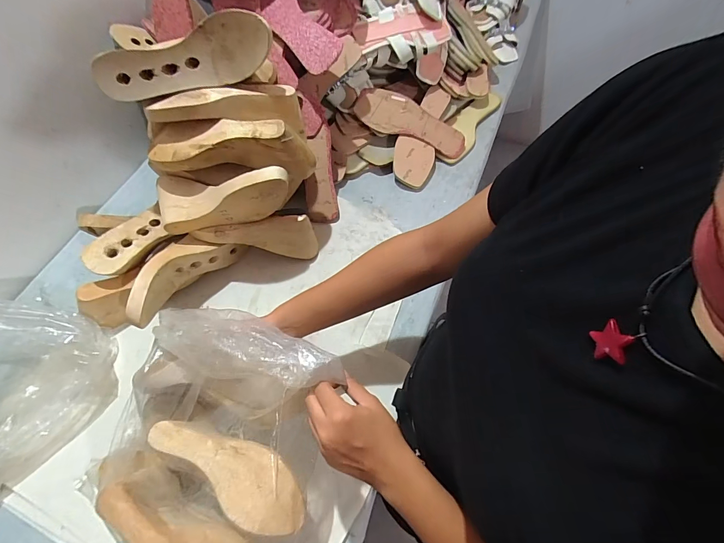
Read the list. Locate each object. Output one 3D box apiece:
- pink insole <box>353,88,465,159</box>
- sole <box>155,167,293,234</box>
[{"bbox_3d":[0.106,-0.313,0.739,0.242,0.014,0.080,17,95,-12],"label":"pink insole"},{"bbox_3d":[-0.213,-0.110,0.546,0.216,0.064,0.055,-13,62,11],"label":"sole"}]

